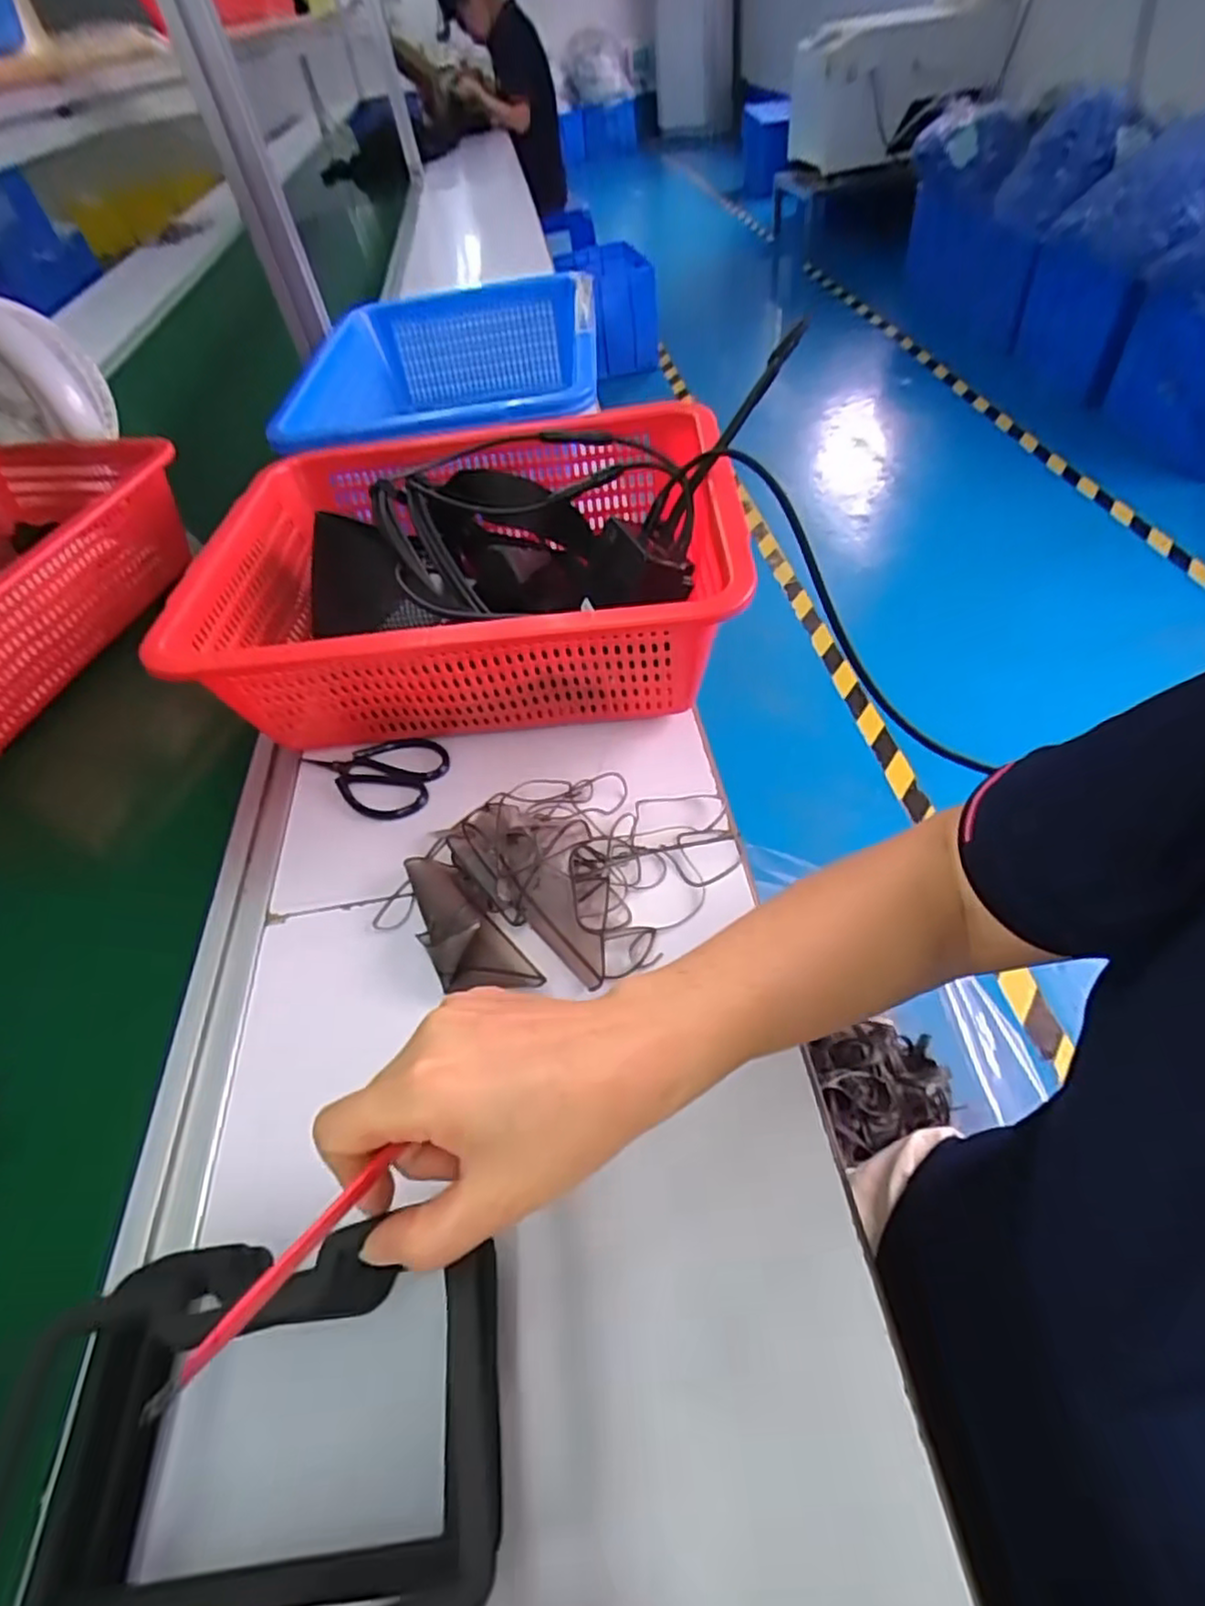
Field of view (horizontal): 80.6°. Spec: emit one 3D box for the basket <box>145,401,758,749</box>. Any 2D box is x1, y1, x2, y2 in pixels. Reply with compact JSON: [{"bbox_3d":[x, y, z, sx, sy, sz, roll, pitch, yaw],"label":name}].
[{"bbox_3d":[-0.102,-0.178,0.547,0.377,0.129,0.290,-5,49,5],"label":"basket"}]

